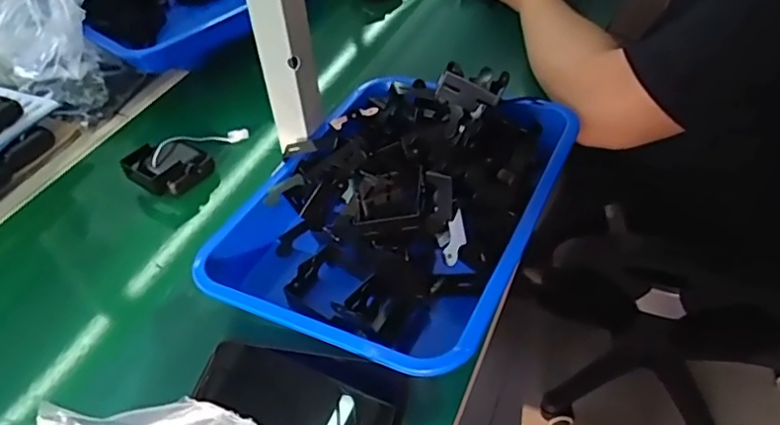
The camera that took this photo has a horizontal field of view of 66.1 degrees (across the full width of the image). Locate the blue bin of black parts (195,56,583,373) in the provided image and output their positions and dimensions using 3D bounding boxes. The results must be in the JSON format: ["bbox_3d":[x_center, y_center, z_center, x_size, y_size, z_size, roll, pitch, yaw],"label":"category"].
[{"bbox_3d":[0.009,-0.024,0.577,0.260,0.118,0.350,16,47,21],"label":"blue bin of black parts"}]

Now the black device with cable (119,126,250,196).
[{"bbox_3d":[-0.235,-0.069,0.707,0.071,0.037,0.140,27,52,30],"label":"black device with cable"}]

